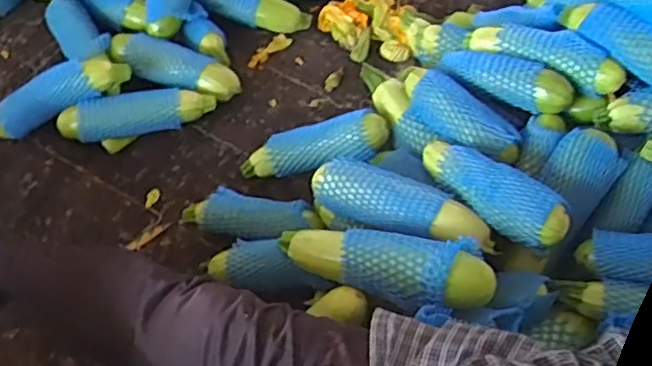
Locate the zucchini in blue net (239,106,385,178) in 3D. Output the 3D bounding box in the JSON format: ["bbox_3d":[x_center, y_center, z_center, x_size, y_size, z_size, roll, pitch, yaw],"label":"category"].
[{"bbox_3d":[-0.020,-0.057,0.989,0.232,0.052,0.061,-15,51,21],"label":"zucchini in blue net"}]

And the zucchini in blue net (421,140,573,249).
[{"bbox_3d":[0.201,0.005,0.805,0.069,0.053,0.213,-30,44,-21],"label":"zucchini in blue net"}]

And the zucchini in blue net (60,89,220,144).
[{"bbox_3d":[-0.305,-0.108,1.060,0.249,0.058,0.051,-9,55,-8],"label":"zucchini in blue net"}]

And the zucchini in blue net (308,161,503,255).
[{"bbox_3d":[0.098,0.029,0.824,0.248,0.059,0.071,23,57,14],"label":"zucchini in blue net"}]

